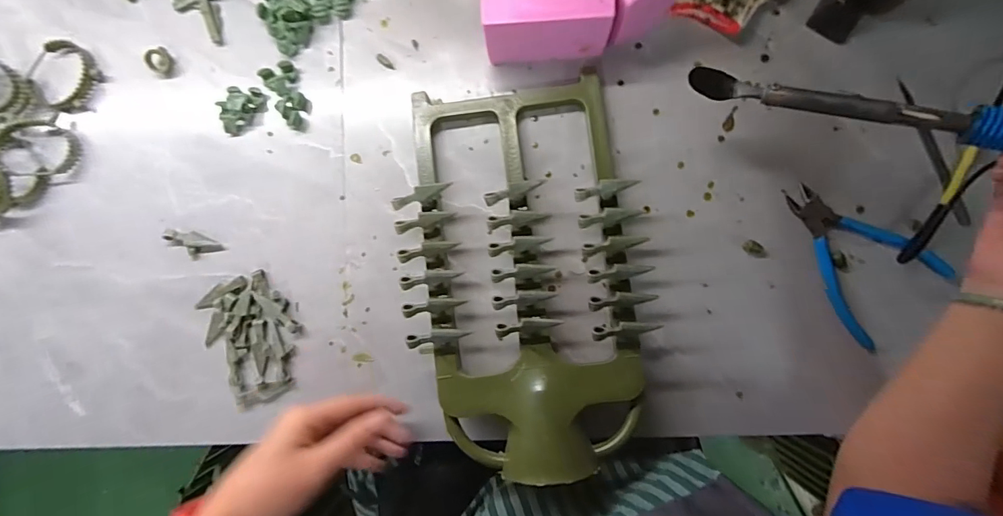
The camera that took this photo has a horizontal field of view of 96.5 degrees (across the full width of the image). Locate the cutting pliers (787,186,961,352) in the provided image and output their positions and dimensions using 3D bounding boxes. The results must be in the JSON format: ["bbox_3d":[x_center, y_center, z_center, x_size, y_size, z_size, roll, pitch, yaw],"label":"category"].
[{"bbox_3d":[0.307,-0.001,0.398,0.141,0.015,0.097,42,90,4],"label":"cutting pliers"}]

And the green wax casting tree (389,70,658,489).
[{"bbox_3d":[0.019,0.007,0.389,0.206,0.070,0.335,-9,87,3],"label":"green wax casting tree"}]

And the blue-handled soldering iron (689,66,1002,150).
[{"bbox_3d":[0.276,-0.095,0.300,0.286,0.020,0.024,22,89,25],"label":"blue-handled soldering iron"}]

